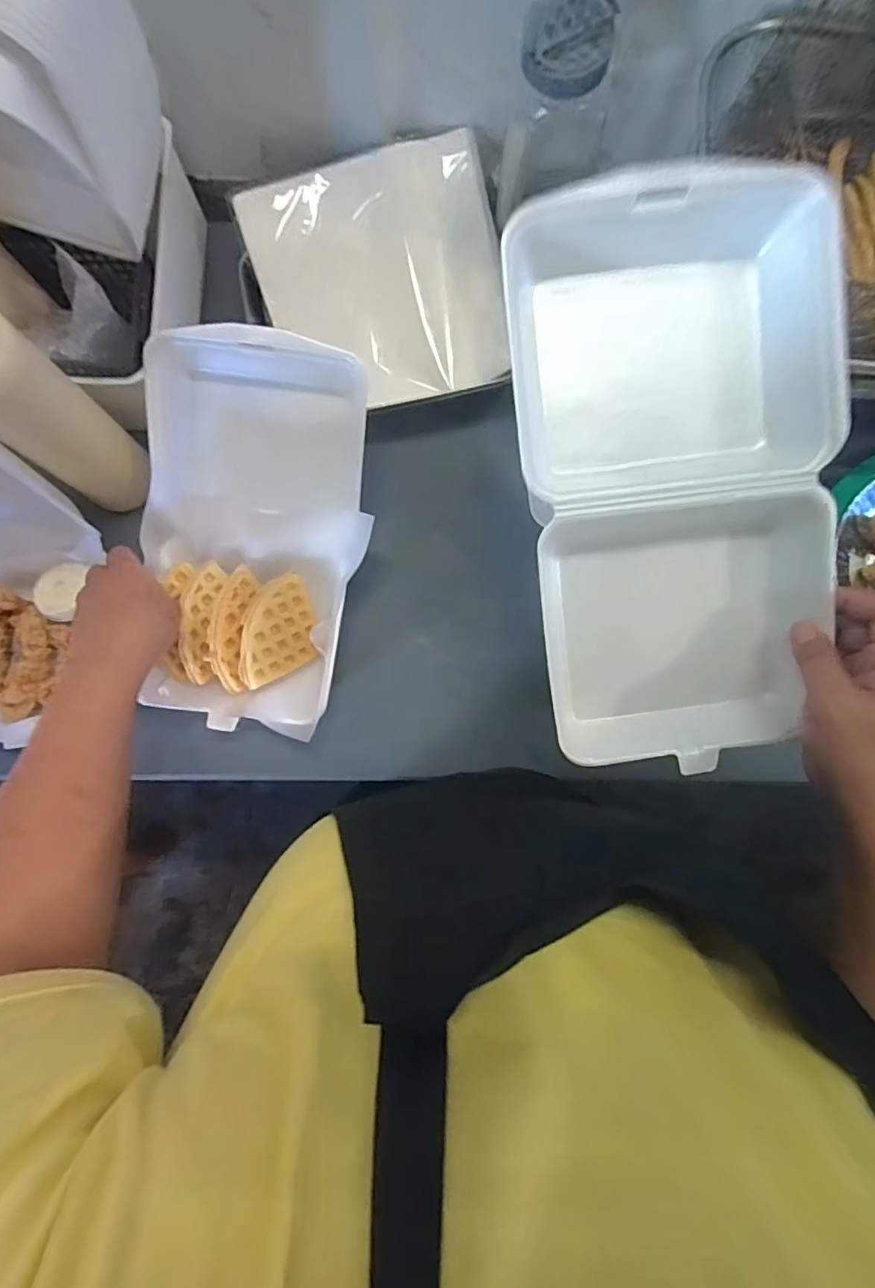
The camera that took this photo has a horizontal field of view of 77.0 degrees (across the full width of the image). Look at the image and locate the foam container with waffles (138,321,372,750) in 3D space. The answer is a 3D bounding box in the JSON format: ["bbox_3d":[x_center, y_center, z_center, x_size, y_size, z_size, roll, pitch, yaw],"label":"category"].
[{"bbox_3d":[-0.170,-0.098,0.491,0.201,0.082,0.336,8,83,2],"label":"foam container with waffles"}]

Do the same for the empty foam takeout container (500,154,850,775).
[{"bbox_3d":[0.151,-0.103,0.352,0.194,0.065,0.369,-6,101,1],"label":"empty foam takeout container"}]

